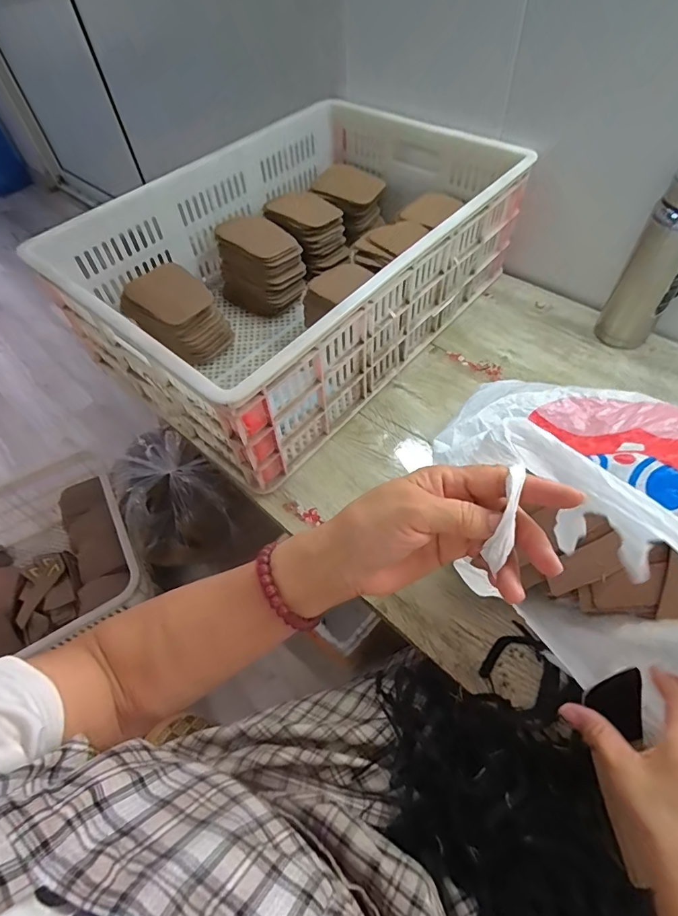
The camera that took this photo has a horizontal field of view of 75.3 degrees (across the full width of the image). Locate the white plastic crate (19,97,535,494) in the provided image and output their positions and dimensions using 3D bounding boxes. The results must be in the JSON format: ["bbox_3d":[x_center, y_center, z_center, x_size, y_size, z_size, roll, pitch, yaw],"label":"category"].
[{"bbox_3d":[-0.058,-0.296,0.666,0.418,0.192,0.595,33,64,24],"label":"white plastic crate"}]

